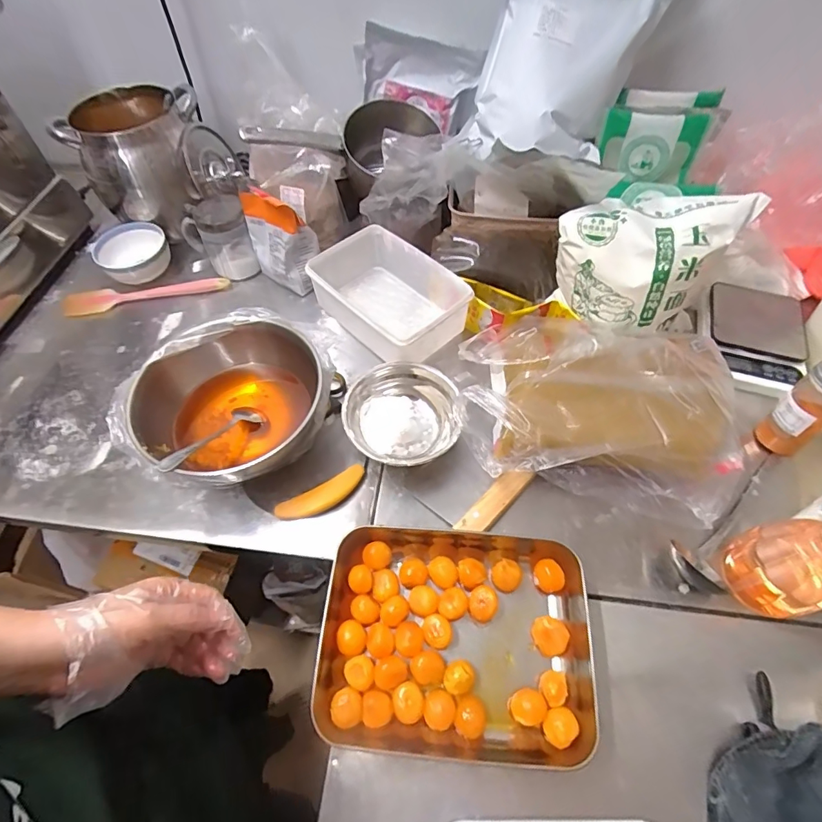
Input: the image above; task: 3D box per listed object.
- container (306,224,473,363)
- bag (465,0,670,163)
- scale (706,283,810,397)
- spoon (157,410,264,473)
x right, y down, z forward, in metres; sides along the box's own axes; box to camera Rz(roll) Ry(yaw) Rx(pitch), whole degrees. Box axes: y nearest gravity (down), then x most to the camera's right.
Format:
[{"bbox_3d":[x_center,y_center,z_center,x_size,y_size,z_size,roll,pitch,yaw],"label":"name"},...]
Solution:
[{"bbox_3d":[-0.036,-0.165,0.679,0.218,0.086,0.136,40,62,23],"label":"container"},{"bbox_3d":[0.199,-0.454,0.590,0.210,0.199,0.144,13,55,7],"label":"bag"},{"bbox_3d":[0.474,-0.097,0.648,0.127,0.030,0.184,19,56,11],"label":"scale"},{"bbox_3d":[-0.232,0.031,0.545,0.028,0.014,0.140,26,35,16],"label":"spoon"}]

